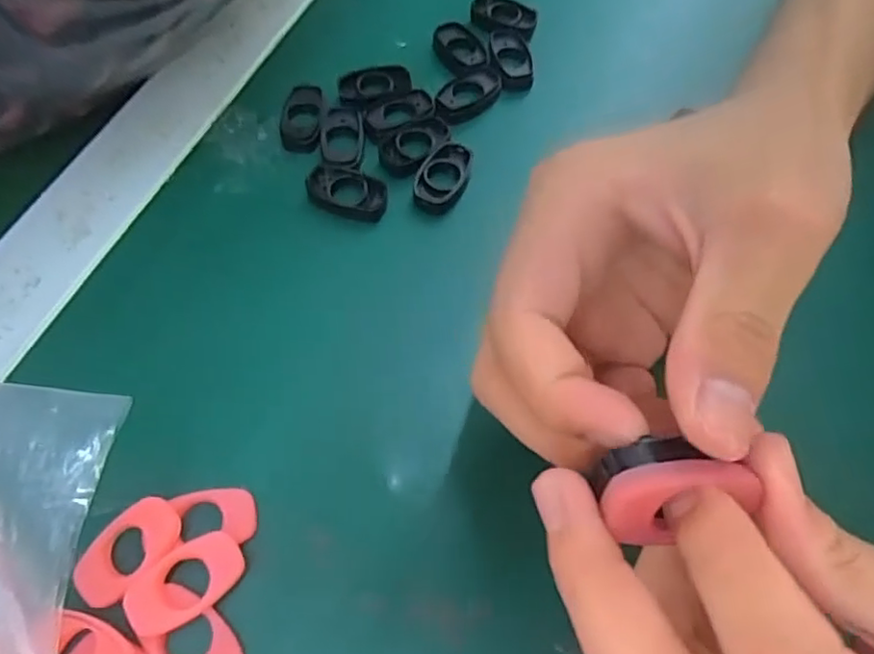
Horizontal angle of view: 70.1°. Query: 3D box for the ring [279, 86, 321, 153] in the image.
[{"bbox_3d":[-0.056,-0.088,0.257,0.016,0.004,0.034,-2,63,-3],"label":"ring"}]

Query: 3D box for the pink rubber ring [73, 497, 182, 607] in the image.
[{"bbox_3d":[-0.088,0.063,0.177,0.031,0.004,0.019,-41,71,-19],"label":"pink rubber ring"}]

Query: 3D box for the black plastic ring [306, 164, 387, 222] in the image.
[{"bbox_3d":[-0.036,-0.052,0.240,0.032,0.006,0.018,15,64,6],"label":"black plastic ring"}]

